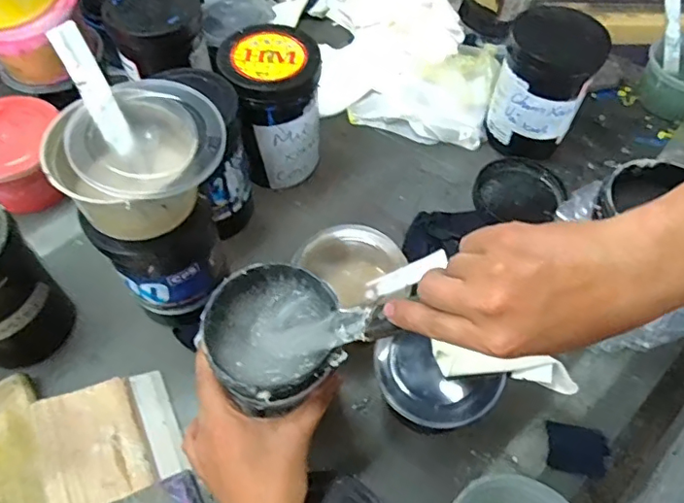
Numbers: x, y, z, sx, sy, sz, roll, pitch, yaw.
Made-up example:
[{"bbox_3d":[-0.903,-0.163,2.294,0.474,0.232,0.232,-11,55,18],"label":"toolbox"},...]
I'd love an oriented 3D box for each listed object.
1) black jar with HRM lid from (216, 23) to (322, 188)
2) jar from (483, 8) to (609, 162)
[{"bbox_3d":[-0.080,-0.169,0.653,0.107,0.154,0.108,-17,59,-12],"label":"black jar with HRM lid"},{"bbox_3d":[0.251,-0.207,0.691,0.106,0.155,0.106,1,57,-1],"label":"jar"}]

